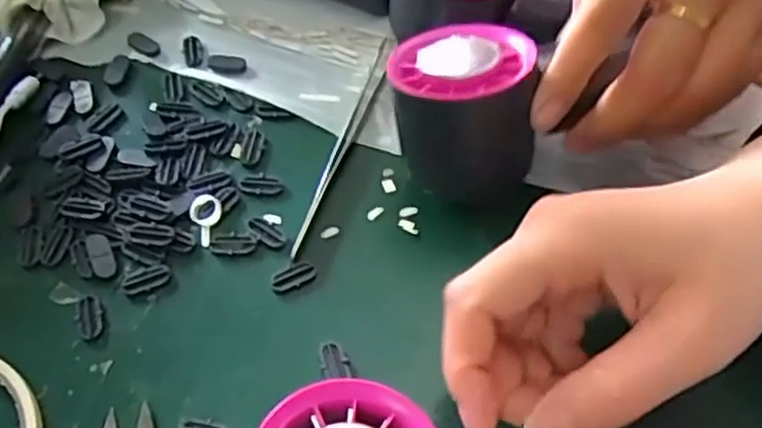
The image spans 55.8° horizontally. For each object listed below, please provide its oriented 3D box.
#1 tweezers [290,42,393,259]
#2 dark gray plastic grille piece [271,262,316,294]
[{"bbox_3d":[-0.016,-0.037,0.332,0.006,0.008,0.132,14,58,10],"label":"tweezers"},{"bbox_3d":[-0.036,0.026,0.295,0.019,0.004,0.009,-20,58,-12],"label":"dark gray plastic grille piece"}]

